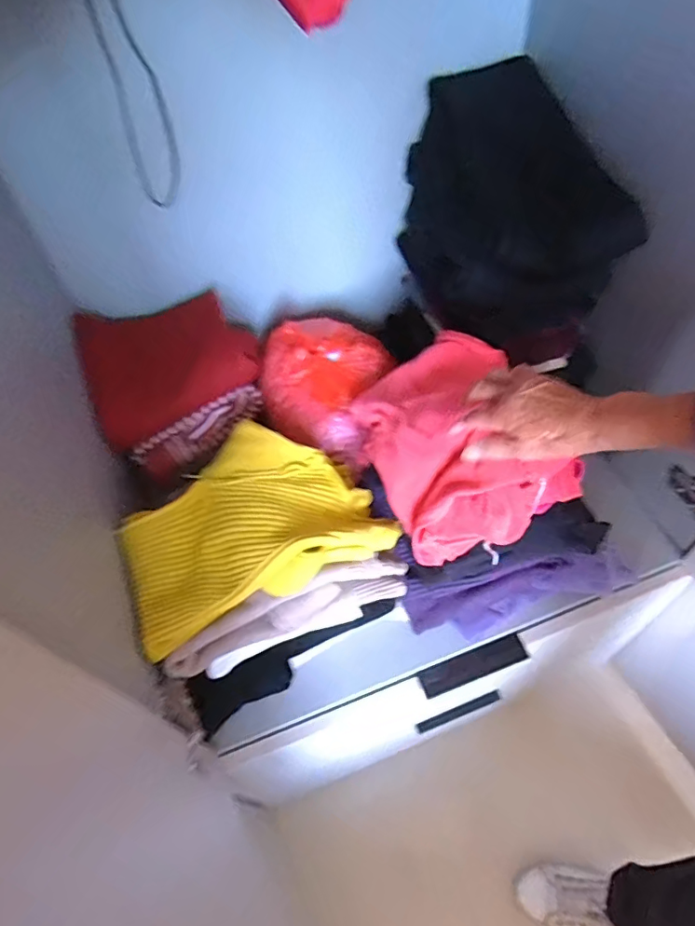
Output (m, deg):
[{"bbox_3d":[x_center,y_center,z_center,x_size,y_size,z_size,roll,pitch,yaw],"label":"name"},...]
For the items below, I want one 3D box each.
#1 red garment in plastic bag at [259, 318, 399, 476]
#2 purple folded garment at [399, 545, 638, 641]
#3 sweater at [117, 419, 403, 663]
[{"bbox_3d":[-0.032,-0.120,0.792,0.192,0.101,0.225,15,54,14],"label":"red garment in plastic bag"},{"bbox_3d":[0.220,0.169,0.679,0.286,0.082,0.059,-8,52,-3],"label":"purple folded garment"},{"bbox_3d":[-0.118,0.071,0.597,0.287,0.068,0.193,-28,56,-18],"label":"sweater"}]

